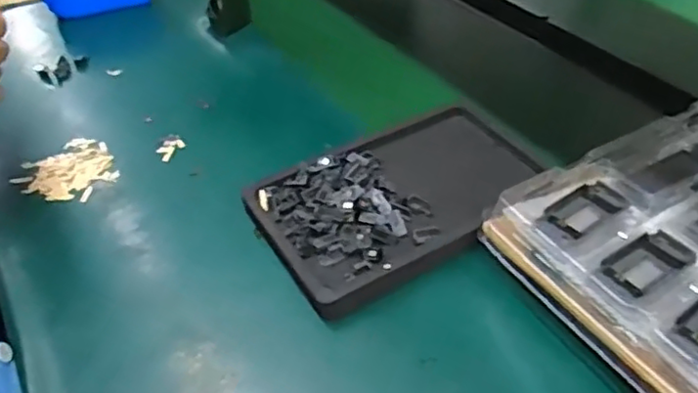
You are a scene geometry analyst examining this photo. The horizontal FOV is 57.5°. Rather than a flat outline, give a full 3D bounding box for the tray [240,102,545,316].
[{"bbox_3d":[0.050,-0.006,0.549,0.250,0.033,0.157,-27,48,-21],"label":"tray"}]

